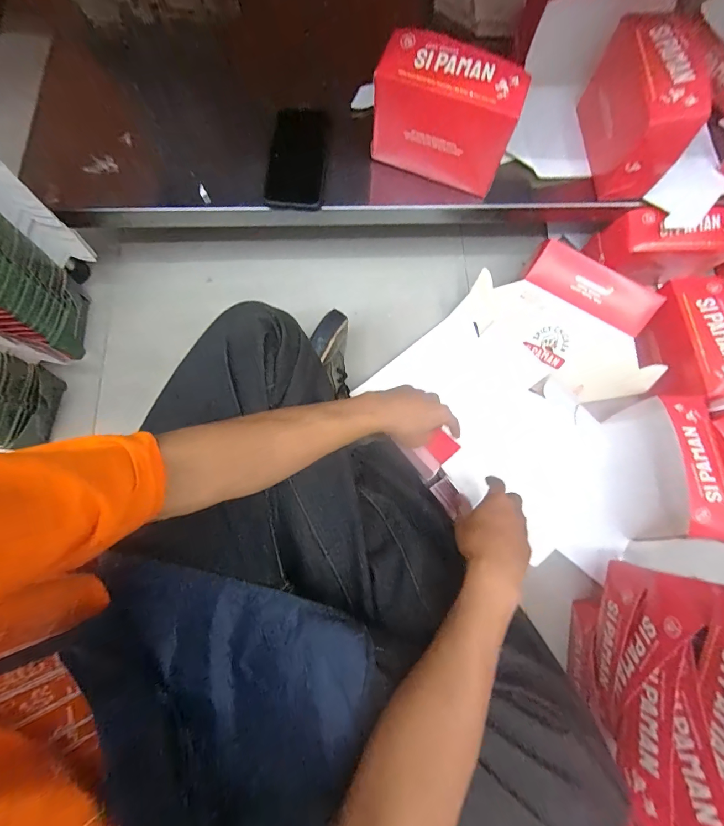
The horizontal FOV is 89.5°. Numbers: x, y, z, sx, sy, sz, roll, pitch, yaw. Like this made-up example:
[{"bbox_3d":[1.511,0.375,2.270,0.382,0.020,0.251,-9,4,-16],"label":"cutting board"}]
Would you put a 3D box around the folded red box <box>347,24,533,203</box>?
[{"bbox_3d":[0.090,-0.372,0.468,0.202,0.132,0.068,24,77,5],"label":"folded red box"}]

